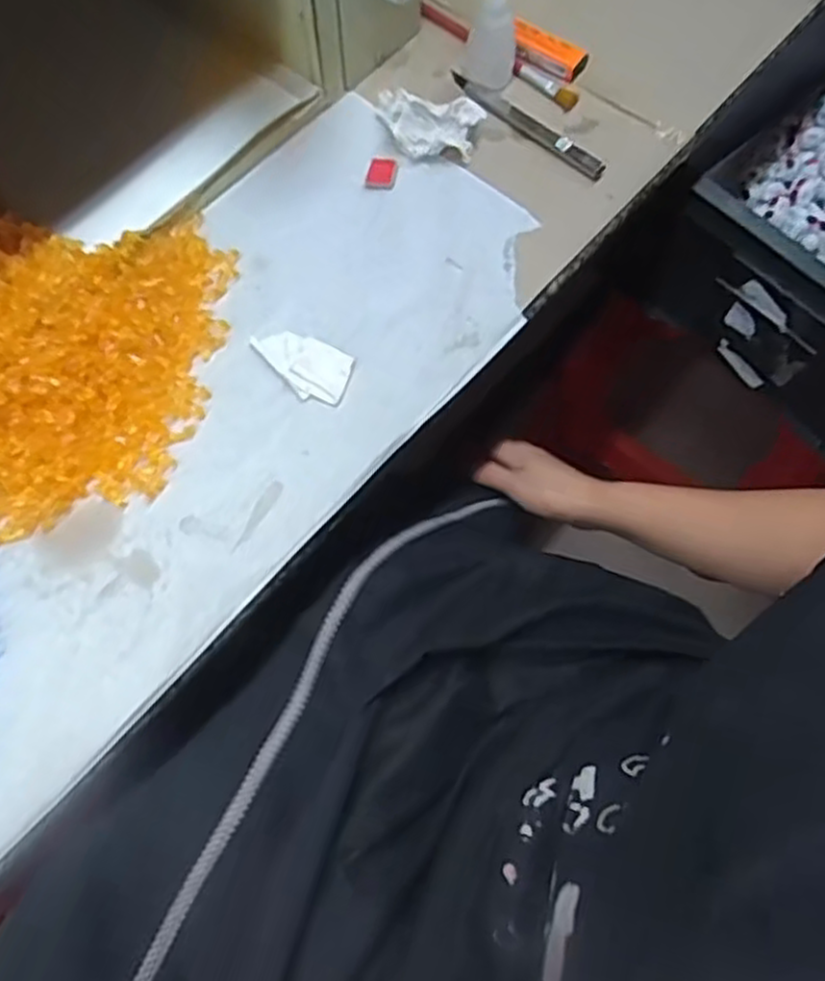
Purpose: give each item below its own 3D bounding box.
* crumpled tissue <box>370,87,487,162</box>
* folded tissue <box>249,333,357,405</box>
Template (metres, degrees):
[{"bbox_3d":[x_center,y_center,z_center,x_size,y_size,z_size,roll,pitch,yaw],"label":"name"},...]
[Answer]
[{"bbox_3d":[0.007,-0.255,0.524,0.079,0.017,0.045,20,70,6],"label":"crumpled tissue"},{"bbox_3d":[-0.068,-0.077,0.460,0.064,0.005,0.036,25,70,8],"label":"folded tissue"}]

